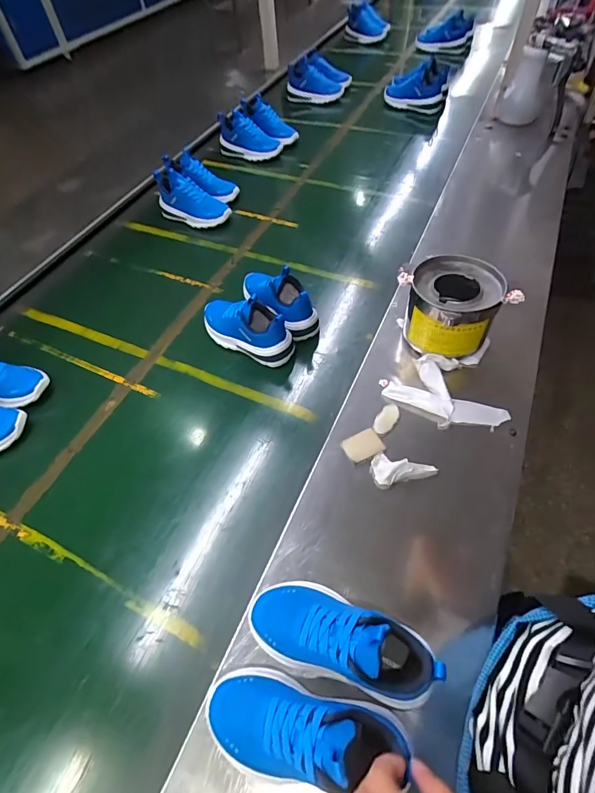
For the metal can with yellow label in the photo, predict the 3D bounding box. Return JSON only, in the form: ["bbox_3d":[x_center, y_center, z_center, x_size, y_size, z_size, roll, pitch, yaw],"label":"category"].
[{"bbox_3d":[0.249,-0.138,0.674,0.137,0.121,0.147,15,58,15],"label":"metal can with yellow label"}]

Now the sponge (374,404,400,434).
[{"bbox_3d":[0.138,0.030,0.616,0.028,0.005,0.063,27,62,22],"label":"sponge"}]

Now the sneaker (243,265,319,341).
[{"bbox_3d":[-0.044,-0.198,0.763,0.063,0.109,0.193,-38,62,-22],"label":"sneaker"}]

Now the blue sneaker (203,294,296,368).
[{"bbox_3d":[-0.100,-0.136,0.731,0.190,0.104,0.069,26,60,19],"label":"blue sneaker"}]

